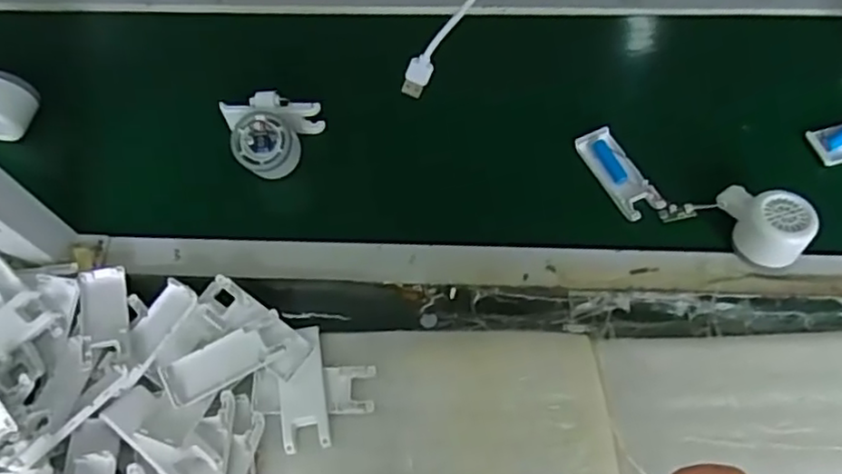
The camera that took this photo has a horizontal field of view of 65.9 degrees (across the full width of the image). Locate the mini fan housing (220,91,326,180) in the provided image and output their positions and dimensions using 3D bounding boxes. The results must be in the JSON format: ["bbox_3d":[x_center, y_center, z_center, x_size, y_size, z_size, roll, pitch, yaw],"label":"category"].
[{"bbox_3d":[-0.154,-0.100,0.663,0.096,0.063,0.082,-3,63,1],"label":"mini fan housing"}]

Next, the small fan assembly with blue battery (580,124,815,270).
[{"bbox_3d":[0.247,-0.044,0.612,0.220,0.050,0.070,32,69,17],"label":"small fan assembly with blue battery"}]

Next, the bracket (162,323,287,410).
[{"bbox_3d":[-0.167,0.105,0.546,0.095,0.010,0.038,-28,65,-11],"label":"bracket"}]

